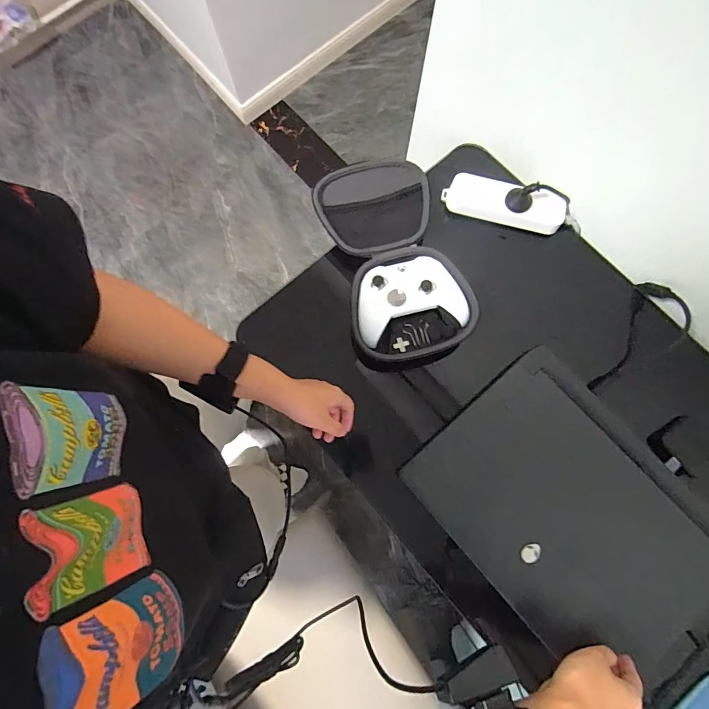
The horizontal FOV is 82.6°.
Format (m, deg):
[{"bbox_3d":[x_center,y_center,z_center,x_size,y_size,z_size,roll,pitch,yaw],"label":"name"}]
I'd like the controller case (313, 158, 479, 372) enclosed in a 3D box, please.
[{"bbox_3d":[0.053,-0.139,0.580,0.173,0.082,0.309,-15,79,-3],"label":"controller case"}]

